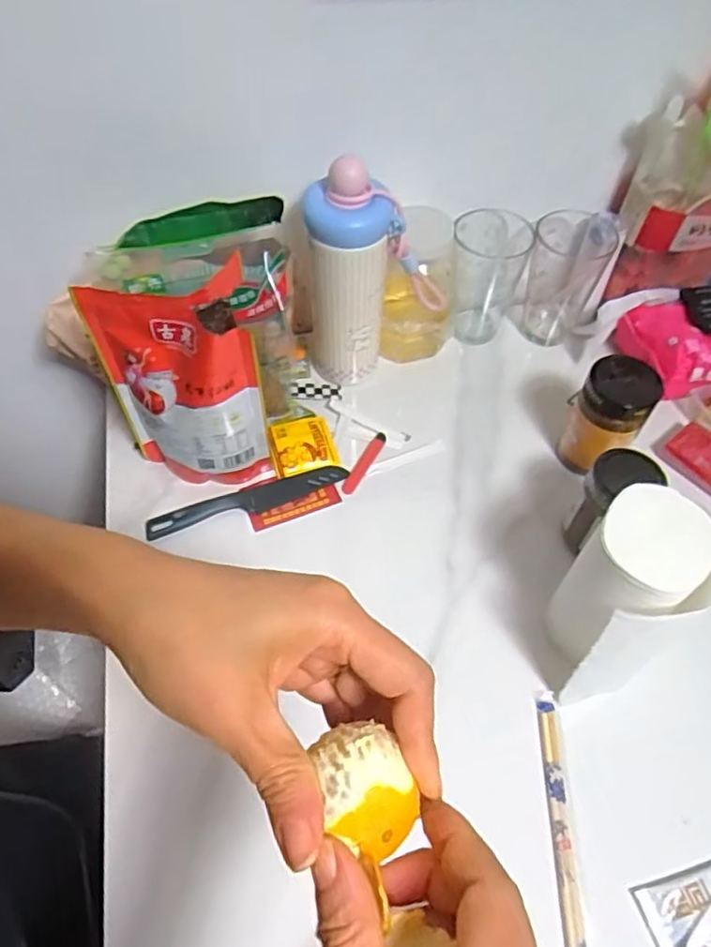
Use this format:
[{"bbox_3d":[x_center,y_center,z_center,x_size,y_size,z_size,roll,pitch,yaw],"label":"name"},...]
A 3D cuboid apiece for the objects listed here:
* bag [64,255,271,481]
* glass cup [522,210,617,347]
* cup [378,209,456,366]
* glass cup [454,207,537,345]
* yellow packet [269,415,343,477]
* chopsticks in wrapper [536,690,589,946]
[{"bbox_3d":[-0.146,-0.071,0.558,0.120,0.206,0.070,-17,58,-13],"label":"bag"},{"bbox_3d":[0.233,-0.220,0.724,0.083,0.123,0.079,10,56,5],"label":"glass cup"},{"bbox_3d":[0.067,-0.197,0.687,0.082,0.151,0.086,6,56,3],"label":"cup"},{"bbox_3d":[0.147,-0.227,0.725,0.073,0.125,0.076,1,55,-1],"label":"glass cup"},{"bbox_3d":[-0.053,-0.029,0.656,0.064,0.009,0.060,-10,56,-8],"label":"yellow packet"},{"bbox_3d":[0.149,0.267,0.455,0.020,0.008,0.216,2,55,0],"label":"chopsticks in wrapper"}]

